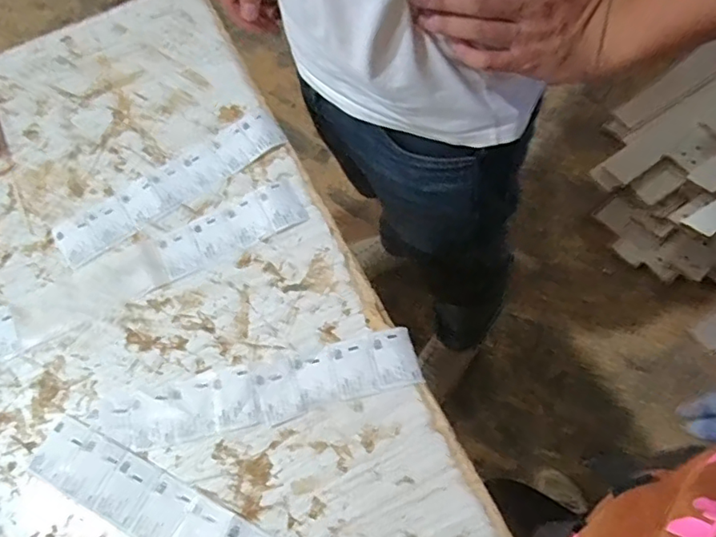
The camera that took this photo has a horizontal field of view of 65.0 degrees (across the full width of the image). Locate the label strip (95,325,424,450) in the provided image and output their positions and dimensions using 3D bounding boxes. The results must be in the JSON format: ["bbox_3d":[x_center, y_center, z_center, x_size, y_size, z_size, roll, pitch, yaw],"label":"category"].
[{"bbox_3d":[-0.099,0.123,0.565,0.318,0.004,0.061,-13,65,-2],"label":"label strip"}]

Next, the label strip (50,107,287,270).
[{"bbox_3d":[-0.220,-0.098,0.661,0.281,0.005,0.060,-34,69,-10],"label":"label strip"}]

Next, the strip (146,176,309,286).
[{"bbox_3d":[-0.150,-0.043,0.639,0.181,0.004,0.063,-26,67,-8],"label":"strip"}]

